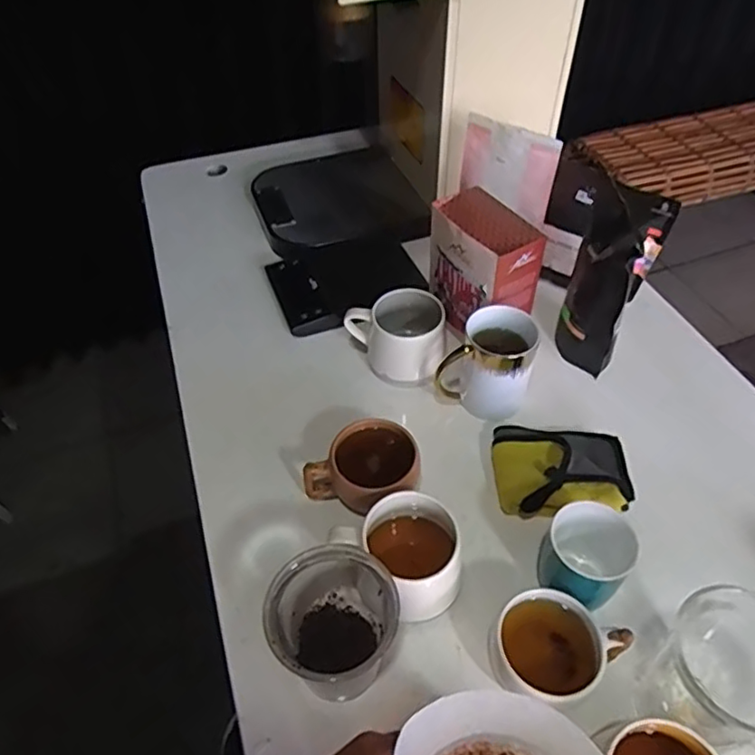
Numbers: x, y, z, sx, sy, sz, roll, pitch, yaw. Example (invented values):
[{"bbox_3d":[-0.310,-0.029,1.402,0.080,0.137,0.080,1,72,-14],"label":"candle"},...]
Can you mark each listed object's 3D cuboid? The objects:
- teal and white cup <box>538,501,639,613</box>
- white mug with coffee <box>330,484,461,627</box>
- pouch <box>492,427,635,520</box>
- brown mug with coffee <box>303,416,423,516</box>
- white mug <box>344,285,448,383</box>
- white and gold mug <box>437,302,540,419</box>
[{"bbox_3d":[0.164,0.147,0.486,0.063,0.070,0.063,0,49,1],"label":"teal and white cup"},{"bbox_3d":[0.026,0.150,0.502,0.089,0.075,0.086,-28,54,-22],"label":"white mug with coffee"},{"bbox_3d":[0.171,0.085,0.571,0.117,0.033,0.087,2,49,2],"label":"pouch"},{"bbox_3d":[-0.006,0.093,0.561,0.088,0.075,0.083,0,49,1],"label":"brown mug with coffee"},{"bbox_3d":[0.022,-0.037,0.664,0.100,0.086,0.078,-7,49,-5],"label":"white mug"},{"bbox_3d":[0.110,-0.013,0.608,0.087,0.105,0.062,11,50,11],"label":"white and gold mug"}]

